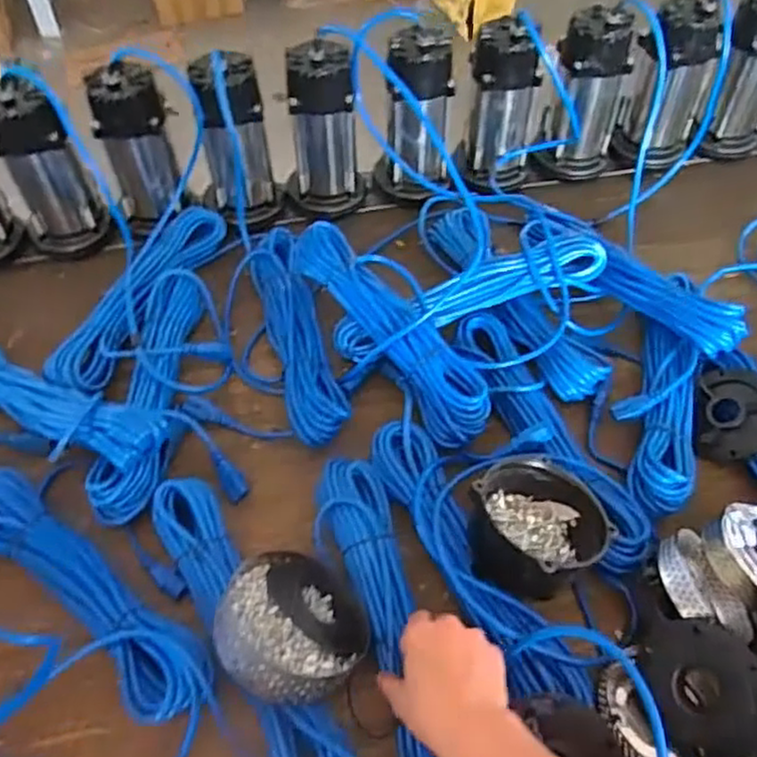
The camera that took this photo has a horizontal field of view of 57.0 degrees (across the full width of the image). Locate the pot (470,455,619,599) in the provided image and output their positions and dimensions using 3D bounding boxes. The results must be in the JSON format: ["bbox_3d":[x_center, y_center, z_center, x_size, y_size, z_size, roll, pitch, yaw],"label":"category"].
[{"bbox_3d":[0.147,0.146,0.688,0.130,0.085,0.119,-13,54,-36],"label":"pot"}]

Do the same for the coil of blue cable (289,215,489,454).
[{"bbox_3d":[0.011,-0.067,0.839,0.090,0.059,0.348,-27,56,-19],"label":"coil of blue cable"}]

